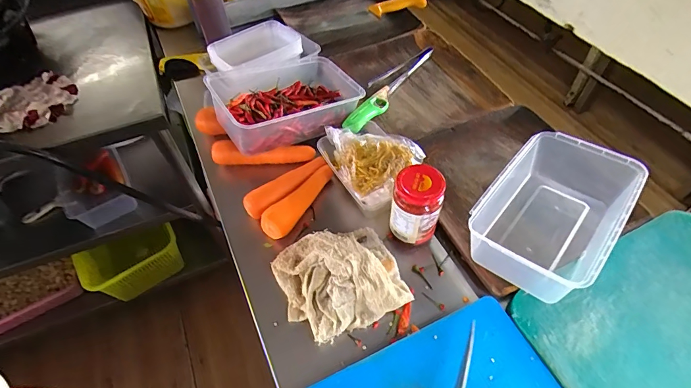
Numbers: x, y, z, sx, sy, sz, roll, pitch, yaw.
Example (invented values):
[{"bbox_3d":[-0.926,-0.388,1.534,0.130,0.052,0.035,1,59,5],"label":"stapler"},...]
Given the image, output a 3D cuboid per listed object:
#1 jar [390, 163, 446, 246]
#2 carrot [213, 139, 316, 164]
[{"bbox_3d":[0.103,0.018,0.556,0.067,0.106,0.066,-2,53,2],"label":"jar"},{"bbox_3d":[-0.149,-0.076,0.690,0.180,0.035,0.033,-2,53,0],"label":"carrot"}]

